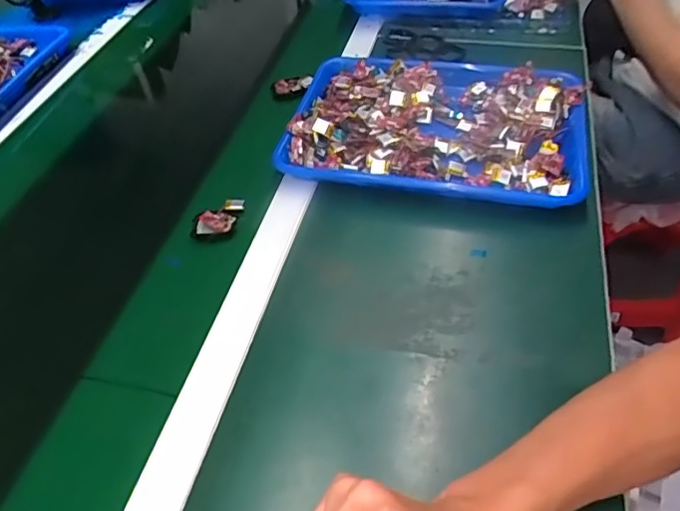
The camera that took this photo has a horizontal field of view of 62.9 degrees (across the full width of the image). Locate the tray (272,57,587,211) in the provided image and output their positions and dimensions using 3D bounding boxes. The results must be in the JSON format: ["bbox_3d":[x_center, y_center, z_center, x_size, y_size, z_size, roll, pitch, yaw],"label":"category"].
[{"bbox_3d":[0.110,-0.161,0.659,0.343,0.042,0.249,8,50,13],"label":"tray"}]

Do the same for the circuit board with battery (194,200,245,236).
[{"bbox_3d":[-0.130,-0.044,0.602,0.040,0.011,0.057,5,50,11],"label":"circuit board with battery"}]

